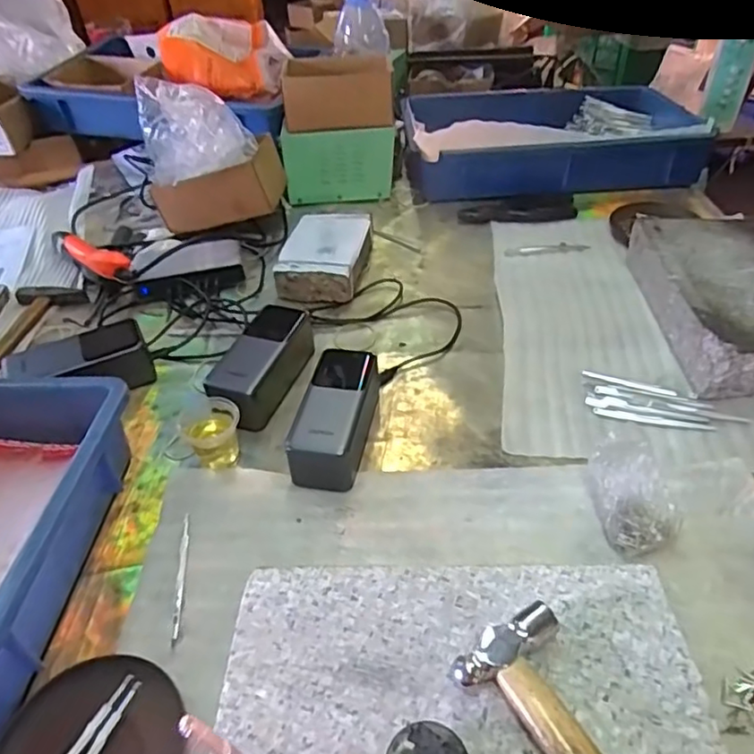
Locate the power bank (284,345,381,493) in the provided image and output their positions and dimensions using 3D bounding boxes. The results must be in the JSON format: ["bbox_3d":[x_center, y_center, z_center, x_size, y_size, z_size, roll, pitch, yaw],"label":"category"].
[{"bbox_3d":[-0.035,0.030,0.537,0.055,0.054,0.135,6,43,10],"label":"power bank"}]

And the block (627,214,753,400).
[{"bbox_3d":[0.370,-0.087,0.630,0.149,0.053,0.252,0,43,4],"label":"block"}]

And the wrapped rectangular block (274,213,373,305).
[{"bbox_3d":[-0.062,-0.152,0.747,0.094,0.038,0.154,6,43,10],"label":"wrapped rectangular block"}]

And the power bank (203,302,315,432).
[{"bbox_3d":[-0.111,-0.014,0.591,0.056,0.054,0.148,12,45,16],"label":"power bank"}]

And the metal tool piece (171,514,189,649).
[{"bbox_3d":[-0.143,0.144,0.444,0.006,0.004,0.100,-7,43,-4],"label":"metal tool piece"}]

